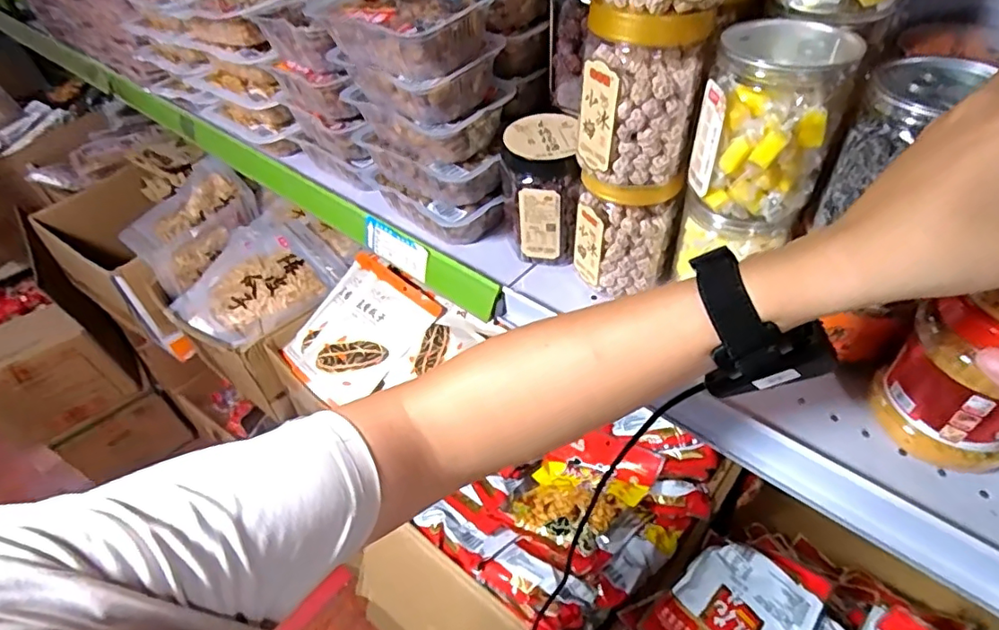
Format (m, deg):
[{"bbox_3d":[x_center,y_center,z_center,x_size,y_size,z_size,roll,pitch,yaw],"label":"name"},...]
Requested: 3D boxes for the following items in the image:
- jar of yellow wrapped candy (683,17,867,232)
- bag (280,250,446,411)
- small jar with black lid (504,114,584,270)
[{"bbox_3d":[0.189,-0.132,0.398,0.085,0.125,0.080,-3,46,3],"label":"jar of yellow wrapped candy"},{"bbox_3d":[-0.232,0.026,0.904,0.225,0.031,0.245,-47,51,-12],"label":"bag"},{"bbox_3d":[0.041,-0.119,0.548,0.072,0.121,0.086,-3,46,4],"label":"small jar with black lid"}]

